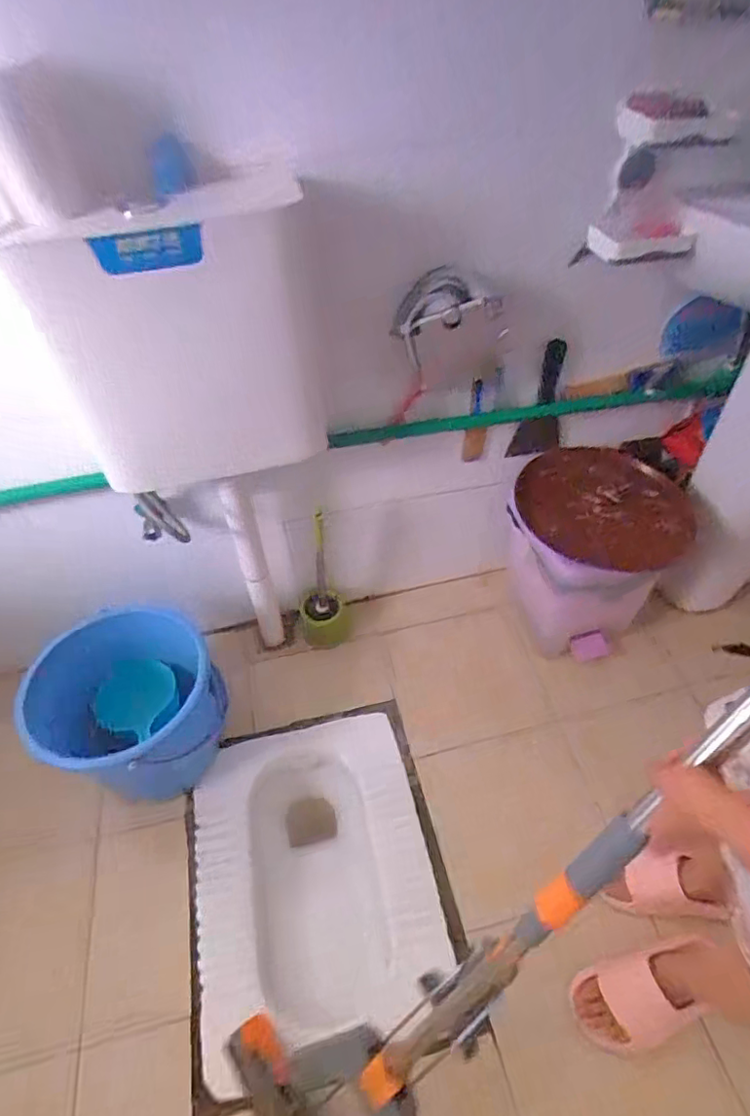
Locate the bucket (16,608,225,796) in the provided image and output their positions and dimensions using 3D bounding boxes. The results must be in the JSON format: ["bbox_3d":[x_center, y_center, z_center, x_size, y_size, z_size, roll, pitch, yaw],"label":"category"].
[{"bbox_3d":[-0.429,0.308,1.067,0.289,0.323,0.294,-1,48,1],"label":"bucket"}]

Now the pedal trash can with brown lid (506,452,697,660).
[{"bbox_3d":[0.458,-0.003,1.231,0.286,0.375,0.307,-3,48,3],"label":"pedal trash can with brown lid"}]

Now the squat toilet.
[{"bbox_3d":[-0.110,0.578,1.045,0.415,0.156,0.541,-11,49,-8],"label":"squat toilet"}]

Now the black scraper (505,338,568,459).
[{"bbox_3d":[0.323,-0.303,1.091,0.104,0.249,0.018,-15,50,-11],"label":"black scraper"}]

